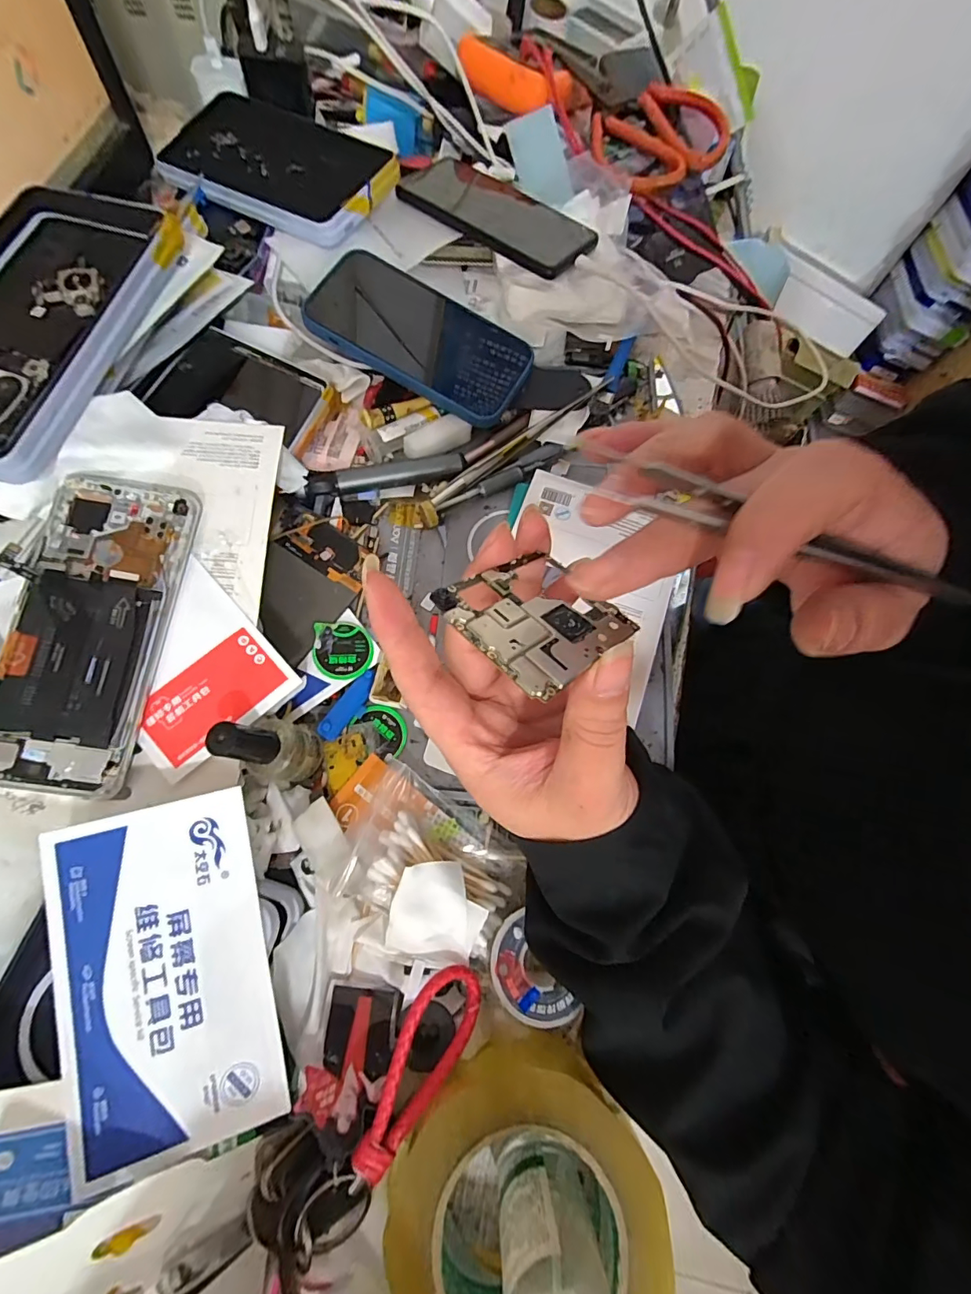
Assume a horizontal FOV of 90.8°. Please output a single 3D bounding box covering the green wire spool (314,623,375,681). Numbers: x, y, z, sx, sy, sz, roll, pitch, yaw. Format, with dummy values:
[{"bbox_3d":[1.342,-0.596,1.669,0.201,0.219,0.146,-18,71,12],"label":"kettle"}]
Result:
[{"bbox_3d":[-0.092,0.001,0.310,0.035,0.007,0.037,1,72,-2],"label":"green wire spool"}]

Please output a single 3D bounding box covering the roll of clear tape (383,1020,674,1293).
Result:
[{"bbox_3d":[0.017,0.254,0.219,0.113,0.044,0.117,1,72,-2],"label":"roll of clear tape"}]

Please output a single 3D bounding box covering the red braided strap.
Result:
[{"bbox_3d":[-0.029,0.202,0.230,0.036,0.009,0.086,30,70,-21],"label":"red braided strap"}]

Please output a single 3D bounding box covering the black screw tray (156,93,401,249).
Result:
[{"bbox_3d":[-0.172,-0.391,0.386,0.194,0.020,0.100,31,73,8],"label":"black screw tray"}]

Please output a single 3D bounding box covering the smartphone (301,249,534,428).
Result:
[{"bbox_3d":[-0.047,-0.231,0.356,0.161,0.010,0.081,28,77,-3],"label":"smartphone"}]

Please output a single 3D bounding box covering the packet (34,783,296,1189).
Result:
[{"bbox_3d":[-0.142,0.143,0.211,0.082,0.007,0.138,-11,82,-15],"label":"packet"}]

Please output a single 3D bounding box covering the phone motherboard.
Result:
[{"bbox_3d":[0.019,-0.012,0.168,0.051,0.004,0.061,43,46,20],"label":"phone motherboard"}]

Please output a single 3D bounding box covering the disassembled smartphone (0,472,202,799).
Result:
[{"bbox_3d":[-0.208,-0.012,0.249,0.074,0.014,0.167,8,77,-4],"label":"disassembled smartphone"}]

